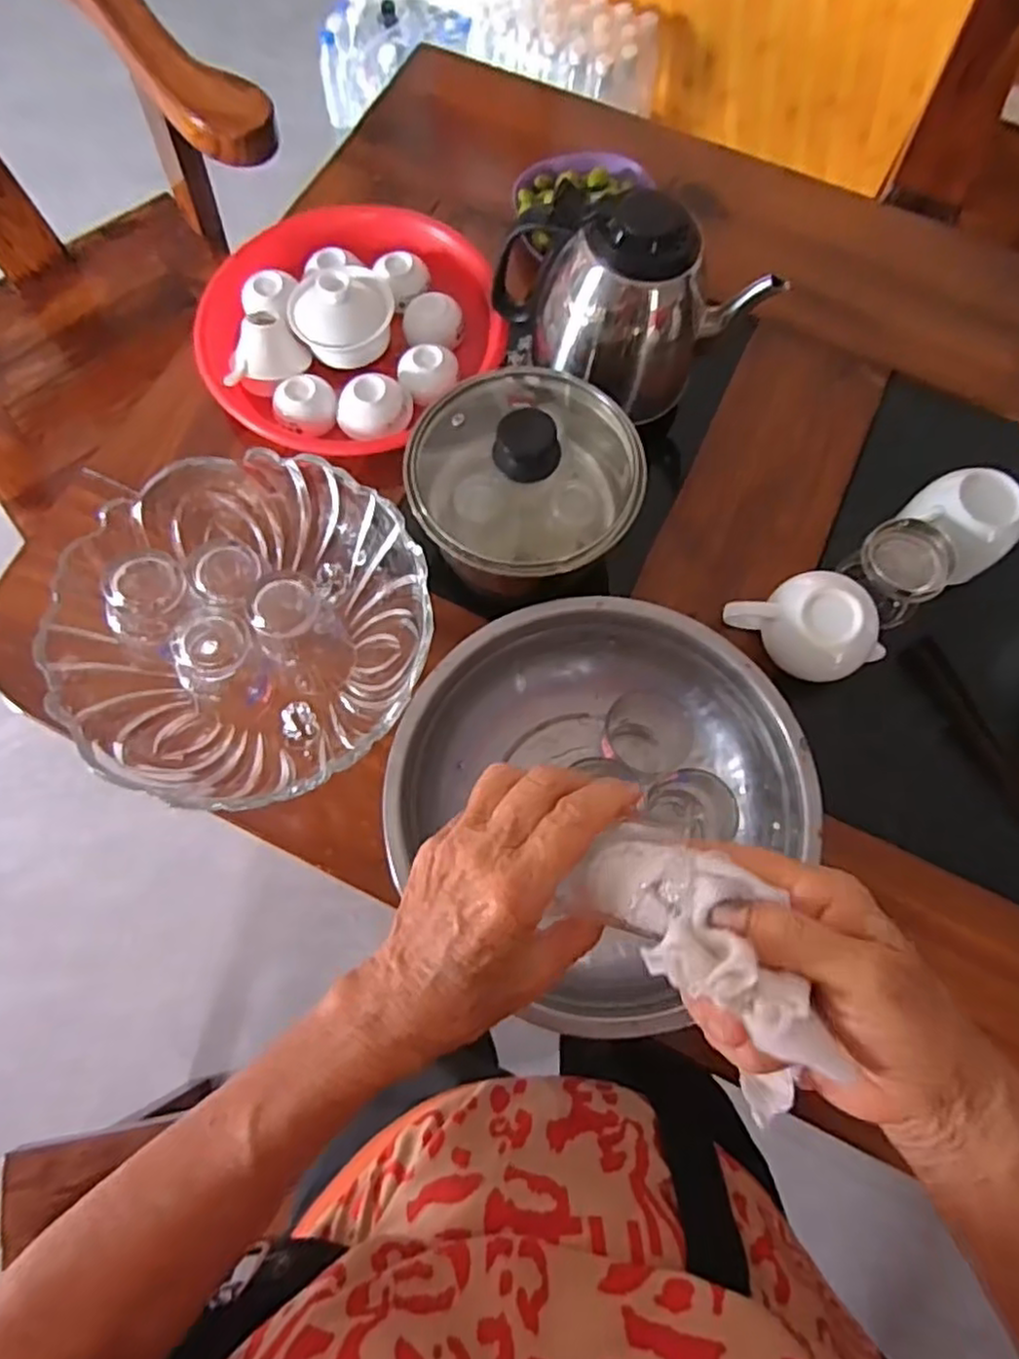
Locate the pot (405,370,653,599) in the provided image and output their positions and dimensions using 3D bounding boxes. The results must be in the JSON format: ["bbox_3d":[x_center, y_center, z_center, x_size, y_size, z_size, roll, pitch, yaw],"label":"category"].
[{"bbox_3d":[0.010,-0.147,0.511,0.163,0.125,0.152,-8,73,-4],"label":"pot"}]

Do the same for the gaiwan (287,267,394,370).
[{"bbox_3d":[-0.138,-0.302,0.578,0.084,0.056,0.068,-21,74,-8],"label":"gaiwan"}]

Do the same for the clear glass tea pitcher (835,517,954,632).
[{"bbox_3d":[0.286,-0.079,0.525,0.059,0.060,0.064,-36,76,-12],"label":"clear glass tea pitcher"}]

